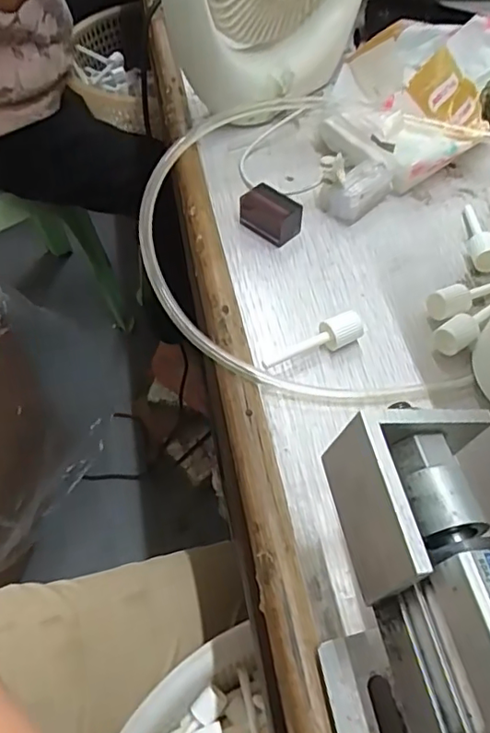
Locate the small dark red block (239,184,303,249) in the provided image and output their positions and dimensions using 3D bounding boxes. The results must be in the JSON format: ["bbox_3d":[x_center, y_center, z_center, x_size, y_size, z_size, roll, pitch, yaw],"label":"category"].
[{"bbox_3d":[0.017,-0.106,0.397,0.041,0.024,0.025,36,63,24],"label":"small dark red block"}]

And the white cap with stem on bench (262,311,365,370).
[{"bbox_3d":[0.039,-0.014,0.336,0.066,0.014,0.014,-21,57,-12],"label":"white cap with stem on bench"}]

